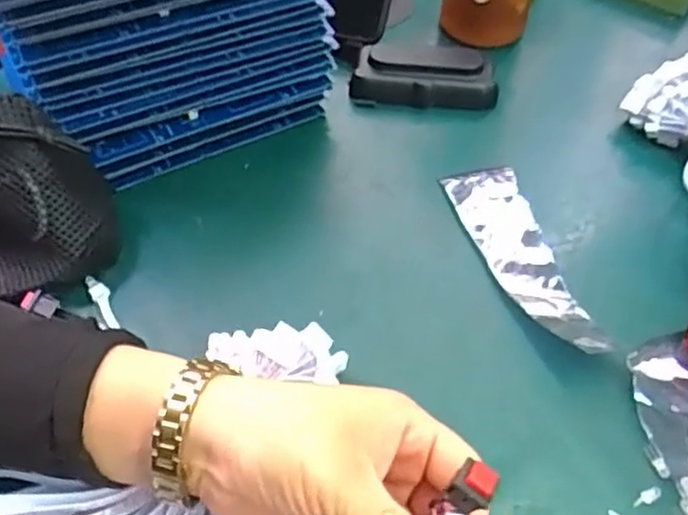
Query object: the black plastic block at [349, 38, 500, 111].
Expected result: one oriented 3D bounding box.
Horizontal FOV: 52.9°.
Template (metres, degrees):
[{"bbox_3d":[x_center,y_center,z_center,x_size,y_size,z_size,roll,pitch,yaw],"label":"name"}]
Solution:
[{"bbox_3d":[0.059,-0.134,0.509,0.103,0.036,0.035,4,50,4],"label":"black plastic block"}]

